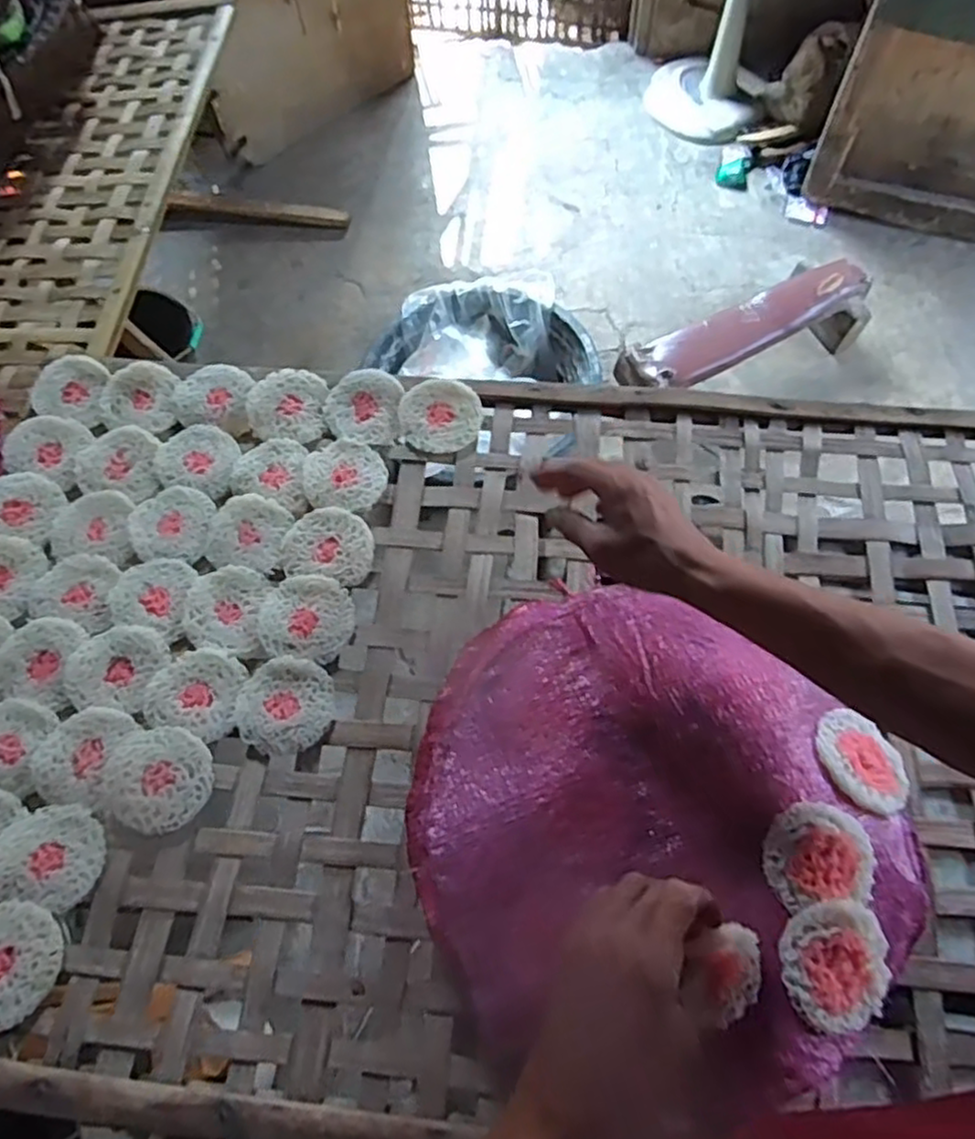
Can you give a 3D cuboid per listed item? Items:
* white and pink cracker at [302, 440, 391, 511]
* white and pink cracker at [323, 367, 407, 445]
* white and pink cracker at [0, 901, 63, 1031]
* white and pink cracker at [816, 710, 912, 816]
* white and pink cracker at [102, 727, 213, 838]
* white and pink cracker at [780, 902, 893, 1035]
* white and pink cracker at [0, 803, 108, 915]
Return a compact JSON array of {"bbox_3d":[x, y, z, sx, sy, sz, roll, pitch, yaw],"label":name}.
[{"bbox_3d":[-0.131,-0.090,0.650,0.075,0.006,0.072,-1,66,2],"label":"white and pink cracker"},{"bbox_3d":[-0.119,-0.158,0.673,0.074,0.011,0.074,2,66,3],"label":"white and pink cracker"},{"bbox_3d":[-0.338,0.274,0.487,0.079,0.010,0.075,-1,66,2],"label":"white and pink cracker"},{"bbox_3d":[0.279,0.142,0.522,0.066,0.007,0.077,-29,72,-34],"label":"white and pink cracker"},{"bbox_3d":[-0.253,0.159,0.541,0.079,0.008,0.074,-1,66,2],"label":"white and pink cracker"},{"bbox_3d":[0.224,0.251,0.450,0.075,0.022,0.069,-9,66,-2],"label":"white and pink cracker"},{"bbox_3d":[-0.324,0.208,0.517,0.079,0.006,0.069,12,67,7],"label":"white and pink cracker"}]

